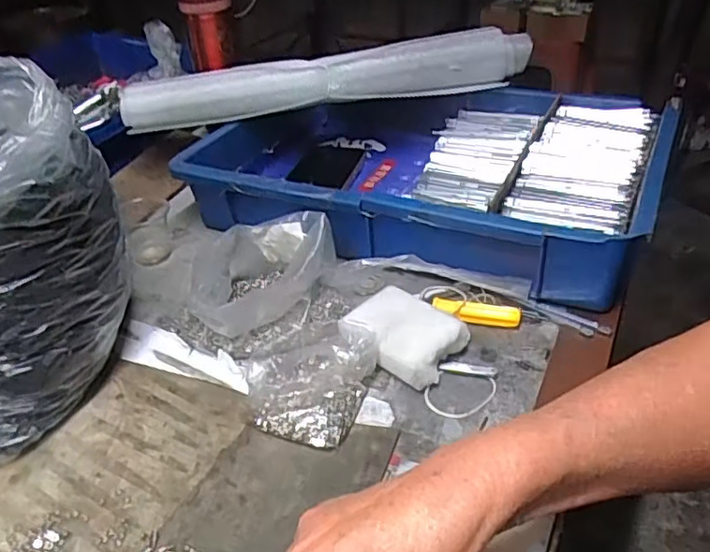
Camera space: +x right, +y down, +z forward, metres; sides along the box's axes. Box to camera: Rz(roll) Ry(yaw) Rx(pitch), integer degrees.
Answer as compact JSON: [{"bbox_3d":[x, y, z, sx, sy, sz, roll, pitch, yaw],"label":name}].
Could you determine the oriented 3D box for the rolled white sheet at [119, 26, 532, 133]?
[{"bbox_3d":[-0.027,-0.211,0.663,0.428,0.057,0.034,-6,36,-4],"label":"rolled white sheet"}]

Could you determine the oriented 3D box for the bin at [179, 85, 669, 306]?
[{"bbox_3d":[0.067,-0.100,0.634,0.428,0.091,0.281,10,38,18],"label":"bin"}]

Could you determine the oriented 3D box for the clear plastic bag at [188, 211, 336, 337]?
[{"bbox_3d":[-0.073,0.005,0.510,0.101,0.066,0.108,3,35,12],"label":"clear plastic bag"}]

